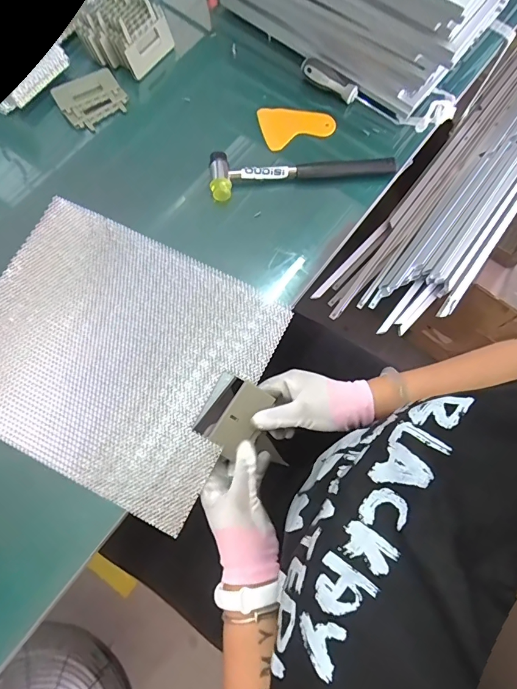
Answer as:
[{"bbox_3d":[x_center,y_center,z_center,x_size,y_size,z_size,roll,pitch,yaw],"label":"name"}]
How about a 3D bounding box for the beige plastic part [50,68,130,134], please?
[{"bbox_3d":[-0.231,-0.340,0.567,0.086,0.021,0.067,-35,77,-11],"label":"beige plastic part"}]

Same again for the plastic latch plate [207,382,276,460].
[{"bbox_3d":[-0.020,0.084,0.459,0.039,0.004,0.079,32,87,-2],"label":"plastic latch plate"}]

